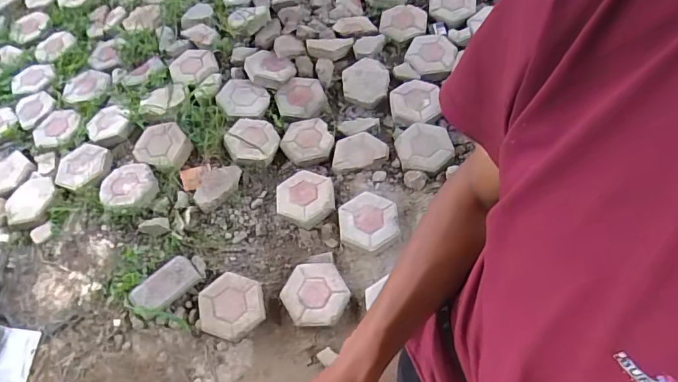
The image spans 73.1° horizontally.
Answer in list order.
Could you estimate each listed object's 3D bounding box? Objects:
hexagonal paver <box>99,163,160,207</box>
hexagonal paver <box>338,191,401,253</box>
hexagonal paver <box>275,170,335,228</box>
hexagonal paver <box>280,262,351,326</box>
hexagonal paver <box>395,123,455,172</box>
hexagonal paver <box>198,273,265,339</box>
[{"bbox_3d":[-0.764,-0.020,1.668,0.207,0.044,0.176,-10,61,3],"label":"hexagonal paver"},{"bbox_3d":[0.102,0.103,1.570,0.204,0.061,0.210,-6,61,5],"label":"hexagonal paver"},{"bbox_3d":[-0.120,0.024,1.635,0.203,0.068,0.213,-6,61,5],"label":"hexagonal paver"},{"bbox_3d":[-0.073,0.331,1.478,0.202,0.044,0.219,19,66,18],"label":"hexagonal paver"},{"bbox_3d":[0.323,-0.170,1.700,0.217,0.066,0.214,-8,58,-3],"label":"hexagonal paver"},{"bbox_3d":[-0.345,0.370,1.472,0.211,0.057,0.193,11,64,14],"label":"hexagonal paver"}]

